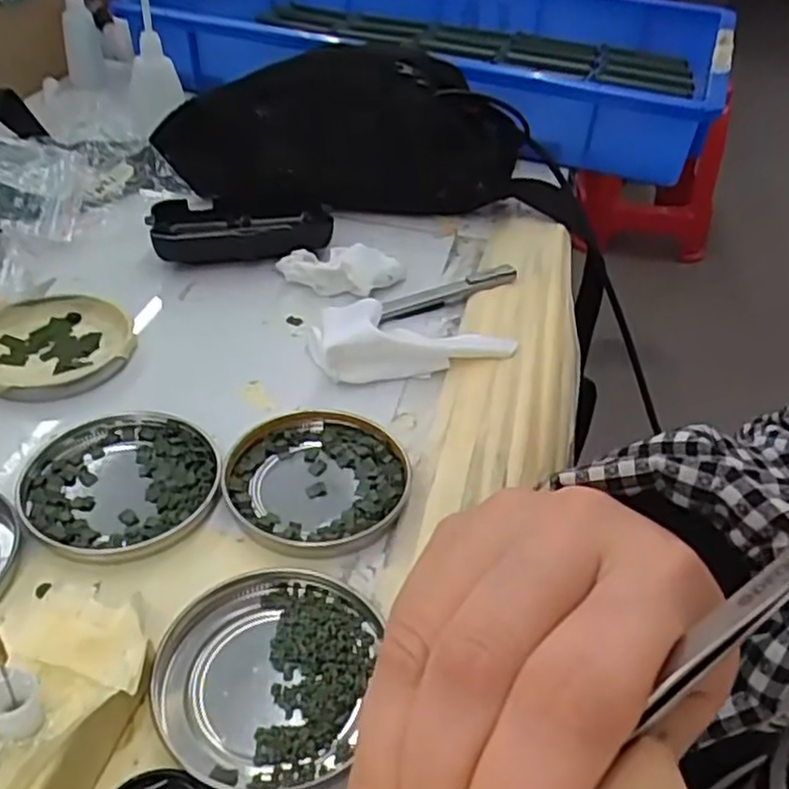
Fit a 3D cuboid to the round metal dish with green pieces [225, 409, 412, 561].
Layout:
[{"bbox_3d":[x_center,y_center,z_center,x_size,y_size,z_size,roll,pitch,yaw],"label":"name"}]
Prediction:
[{"bbox_3d":[-0.033,0.036,0.319,0.076,0.008,0.075,3,39,-2],"label":"round metal dish with green pieces"}]

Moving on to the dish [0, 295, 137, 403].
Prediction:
[{"bbox_3d":[-0.177,-0.026,0.376,0.076,0.011,0.076,-29,50,-34],"label":"dish"}]

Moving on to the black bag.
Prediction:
[{"bbox_3d":[-0.037,-0.191,0.521,0.238,0.100,0.097,-9,41,-16],"label":"black bag"}]

